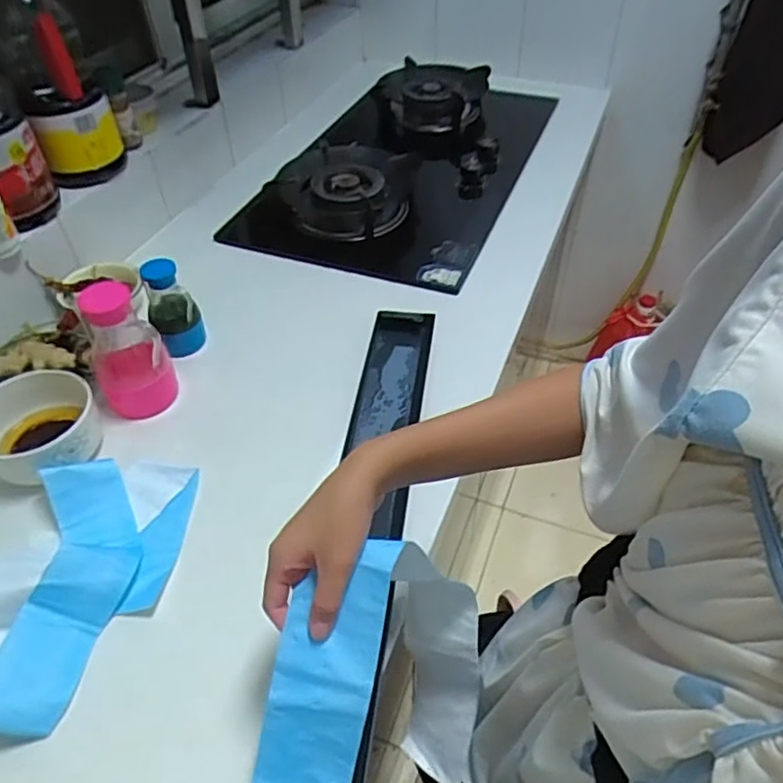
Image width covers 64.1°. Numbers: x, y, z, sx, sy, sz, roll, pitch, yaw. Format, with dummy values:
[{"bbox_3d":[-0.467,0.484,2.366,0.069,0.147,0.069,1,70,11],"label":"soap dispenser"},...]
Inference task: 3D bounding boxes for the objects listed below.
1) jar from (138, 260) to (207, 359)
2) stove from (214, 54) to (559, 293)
[{"bbox_3d":[-0.270,-0.102,0.774,0.056,0.119,0.056,-1,46,1],"label":"jar"},{"bbox_3d":[0.030,-0.448,1.155,0.420,0.092,0.737,14,48,14],"label":"stove"}]

